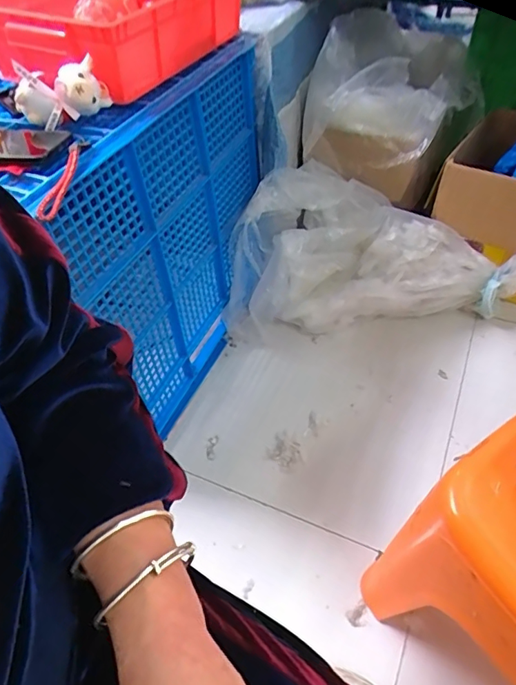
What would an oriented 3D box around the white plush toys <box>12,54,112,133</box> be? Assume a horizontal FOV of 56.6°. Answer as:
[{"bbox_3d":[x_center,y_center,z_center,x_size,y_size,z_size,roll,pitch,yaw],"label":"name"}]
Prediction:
[{"bbox_3d":[-0.250,-0.320,0.615,0.113,0.061,0.054,-23,50,-15],"label":"white plush toys"}]

